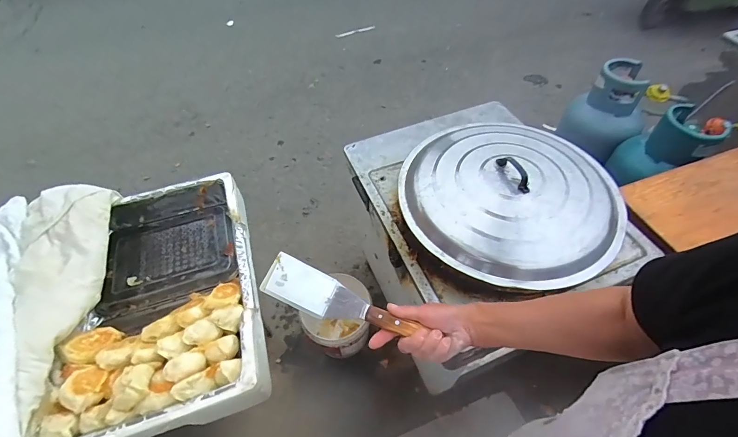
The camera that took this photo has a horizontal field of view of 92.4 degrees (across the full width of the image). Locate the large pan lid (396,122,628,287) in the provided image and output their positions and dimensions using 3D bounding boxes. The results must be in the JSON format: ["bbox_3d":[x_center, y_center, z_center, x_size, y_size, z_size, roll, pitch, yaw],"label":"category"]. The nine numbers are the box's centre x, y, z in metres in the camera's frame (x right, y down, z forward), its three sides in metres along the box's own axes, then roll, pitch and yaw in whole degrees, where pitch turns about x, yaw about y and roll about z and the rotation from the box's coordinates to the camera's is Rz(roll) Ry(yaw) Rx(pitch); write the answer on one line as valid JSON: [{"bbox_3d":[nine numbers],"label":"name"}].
[{"bbox_3d":[0.340,-0.077,0.906,0.512,0.085,0.487,-1,51,2],"label":"large pan lid"}]

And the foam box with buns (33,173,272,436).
[{"bbox_3d":[-0.472,0.159,0.824,0.384,0.130,0.598,-15,52,-9],"label":"foam box with buns"}]

